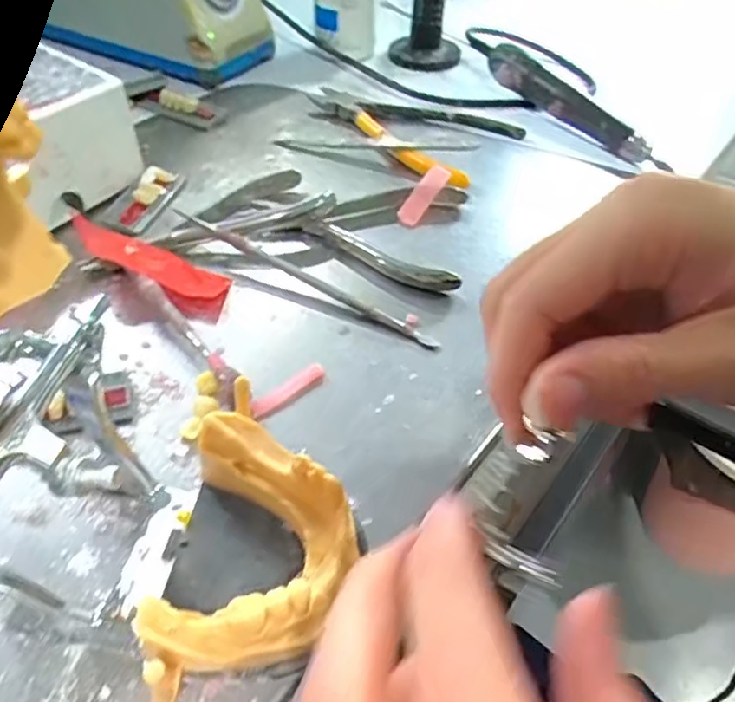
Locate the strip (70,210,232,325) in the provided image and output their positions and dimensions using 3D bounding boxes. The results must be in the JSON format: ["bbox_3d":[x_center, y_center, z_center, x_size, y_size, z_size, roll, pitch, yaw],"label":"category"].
[{"bbox_3d":[-0.105,-0.044,0.314,0.087,0.008,0.029,30,50,6],"label":"strip"}]

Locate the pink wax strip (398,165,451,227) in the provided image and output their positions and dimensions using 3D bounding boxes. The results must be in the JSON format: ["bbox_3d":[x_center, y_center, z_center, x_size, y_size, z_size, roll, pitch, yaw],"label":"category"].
[{"bbox_3d":[0.032,-0.090,0.377,0.016,0.006,0.044,25,69,25],"label":"pink wax strip"}]

